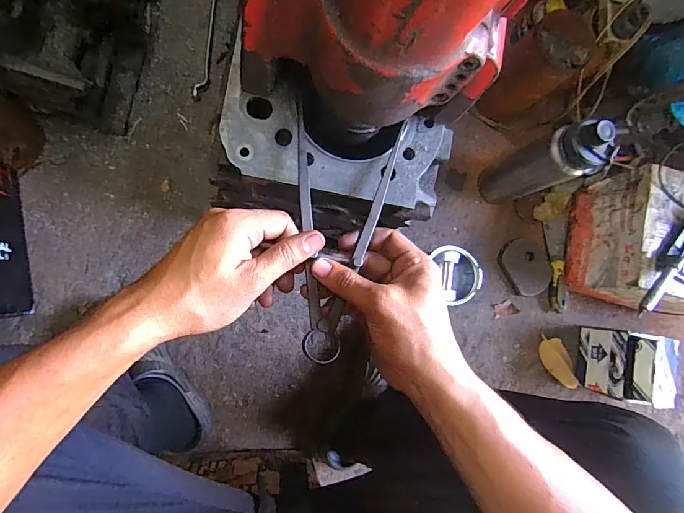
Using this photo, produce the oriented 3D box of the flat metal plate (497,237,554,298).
[{"bbox_3d":[0.369,0.020,0.791,0.098,0.014,0.114,-27,91,-12],"label":"flat metal plate"}]

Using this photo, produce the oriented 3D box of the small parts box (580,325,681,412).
[{"bbox_3d":[0.538,0.203,0.749,0.094,0.146,0.122,8,84,-10],"label":"small parts box"}]

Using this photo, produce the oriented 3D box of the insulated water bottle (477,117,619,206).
[{"bbox_3d":[0.328,-0.150,0.672,0.066,0.270,0.079,-17,89,-12],"label":"insulated water bottle"}]

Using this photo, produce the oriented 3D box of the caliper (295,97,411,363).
[{"bbox_3d":[-0.003,-0.023,0.321,0.094,0.017,0.209,9,75,-9],"label":"caliper"}]

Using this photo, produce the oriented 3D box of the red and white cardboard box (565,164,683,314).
[{"bbox_3d":[0.588,-0.018,0.742,0.224,0.193,0.230,11,83,-10],"label":"red and white cardboard box"}]

